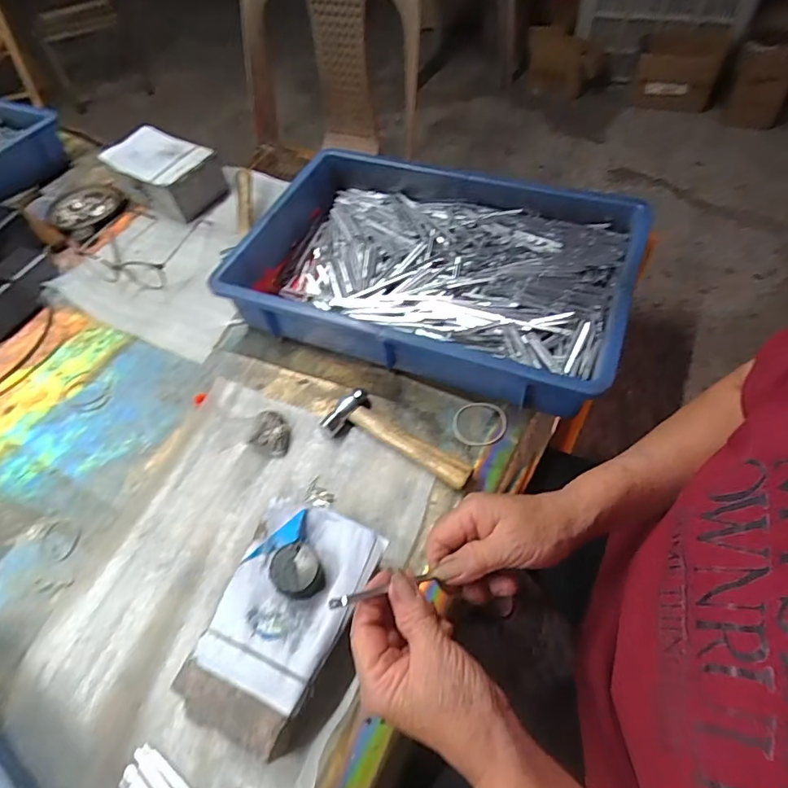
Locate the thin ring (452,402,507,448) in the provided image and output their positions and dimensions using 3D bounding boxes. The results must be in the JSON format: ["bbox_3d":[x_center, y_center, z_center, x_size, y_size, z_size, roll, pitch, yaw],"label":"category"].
[{"bbox_3d":[0.088,0.031,0.518,0.053,0.005,0.051,-3,55,4],"label":"thin ring"}]

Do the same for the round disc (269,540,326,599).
[{"bbox_3d":[-0.077,0.138,0.392,0.036,0.020,0.041,-38,60,-19],"label":"round disc"}]

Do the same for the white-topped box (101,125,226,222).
[{"bbox_3d":[-0.348,-0.340,0.768,0.151,0.072,0.105,28,60,23],"label":"white-topped box"}]

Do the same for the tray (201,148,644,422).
[{"bbox_3d":[0.046,-0.148,0.593,0.430,0.080,0.280,18,59,17],"label":"tray"}]

